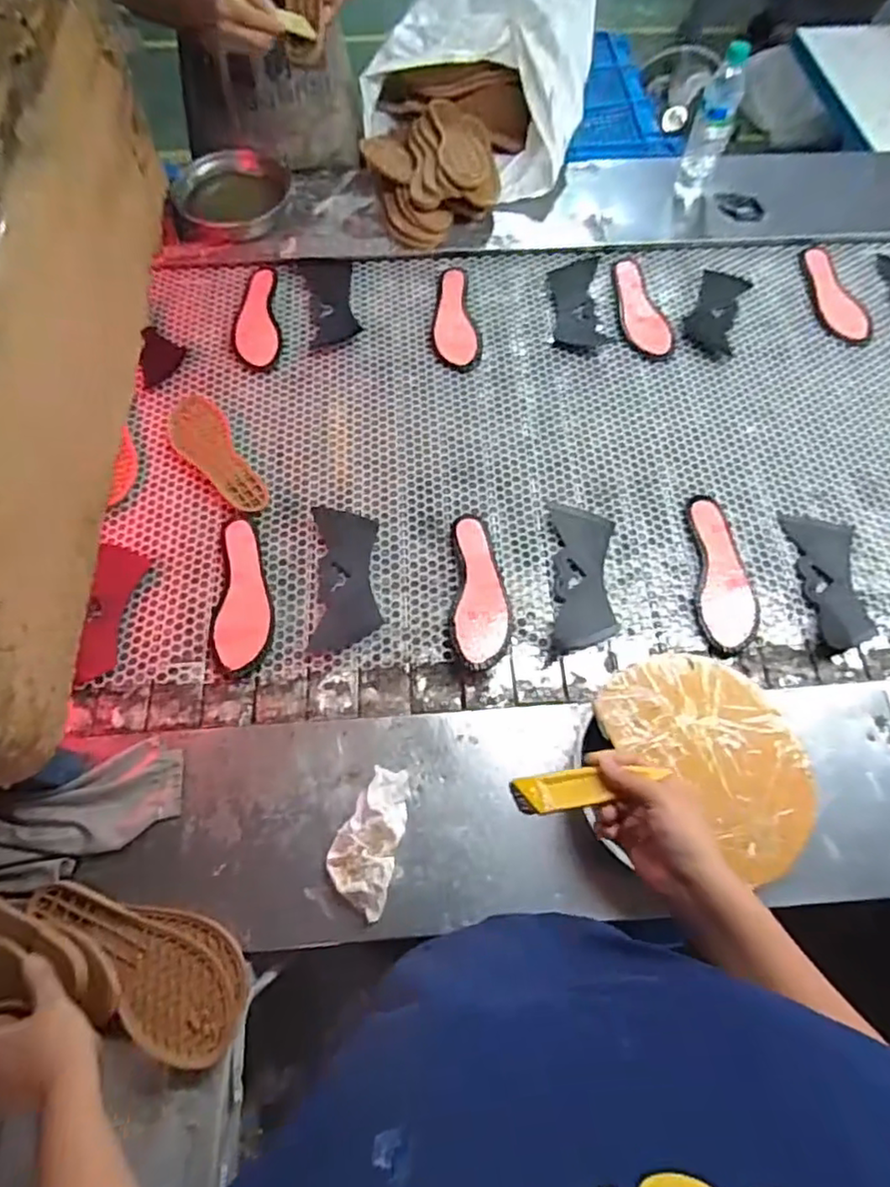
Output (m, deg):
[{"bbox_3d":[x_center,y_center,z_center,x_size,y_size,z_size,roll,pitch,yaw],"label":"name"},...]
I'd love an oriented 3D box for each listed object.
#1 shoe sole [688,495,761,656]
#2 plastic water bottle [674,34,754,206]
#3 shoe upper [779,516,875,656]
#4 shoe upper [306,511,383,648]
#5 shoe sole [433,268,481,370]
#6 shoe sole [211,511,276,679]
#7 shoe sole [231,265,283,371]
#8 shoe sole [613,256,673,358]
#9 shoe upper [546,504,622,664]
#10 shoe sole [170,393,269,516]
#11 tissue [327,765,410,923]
[{"bbox_3d":[0.381,-0.032,0.852,0.078,0.015,0.234,2,62,1],"label":"shoe sole"},{"bbox_3d":[0.458,-0.800,1.073,0.060,0.225,0.053,20,64,10],"label":"plastic water bottle"},{"bbox_3d":[0.530,-0.019,0.843,0.089,0.031,0.199,-1,62,-1],"label":"shoe upper"},{"bbox_3d":[-0.136,-0.025,0.855,0.089,0.012,0.210,-1,68,-2],"label":"shoe upper"},{"bbox_3d":[0.016,-0.470,1.053,0.073,0.012,0.220,-3,62,-2],"label":"shoe sole"},{"bbox_3d":[-0.269,-0.005,0.838,0.077,0.015,0.227,-2,62,-2],"label":"shoe sole"},{"bbox_3d":[-0.319,-0.469,1.053,0.077,0.009,0.230,-8,63,-5],"label":"shoe sole"},{"bbox_3d":[0.332,-0.496,1.064,0.076,0.015,0.225,-8,63,-5],"label":"shoe sole"},{"bbox_3d":[0.189,-0.021,0.850,0.088,0.011,0.226,7,62,3],"label":"shoe upper"},{"bbox_3d":[-0.342,-0.209,0.926,0.081,0.016,0.240,-29,66,-14],"label":"shoe sole"},{"bbox_3d":[-0.081,0.262,0.673,0.067,0.037,0.144,13,63,6],"label":"tissue"}]

